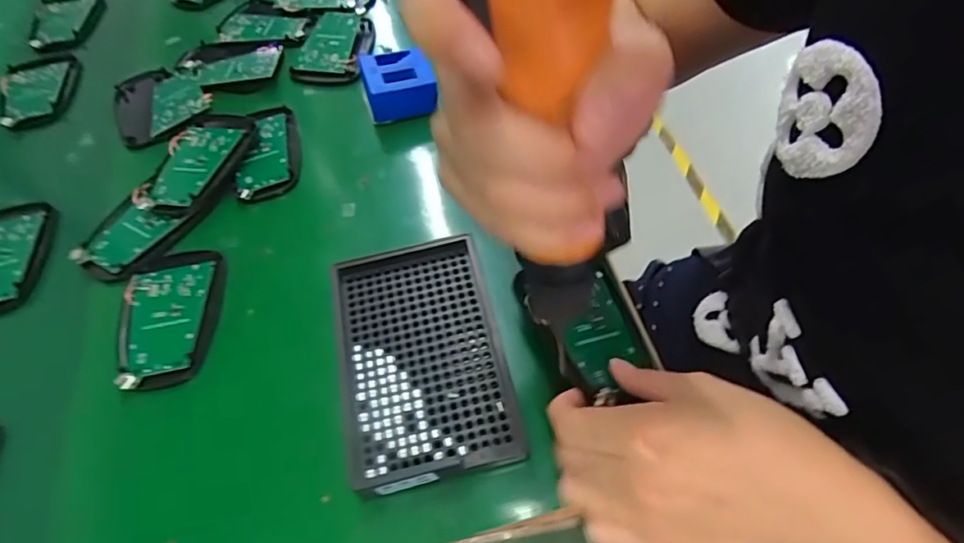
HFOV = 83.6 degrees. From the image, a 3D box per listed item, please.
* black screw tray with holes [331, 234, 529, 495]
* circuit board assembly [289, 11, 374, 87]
[{"bbox_3d":[-0.035,0.048,0.308,0.090,0.022,0.137,-13,56,-4],"label":"black screw tray with holes"},{"bbox_3d":[-0.136,-0.203,0.488,0.062,0.016,0.089,1,55,4],"label":"circuit board assembly"}]

